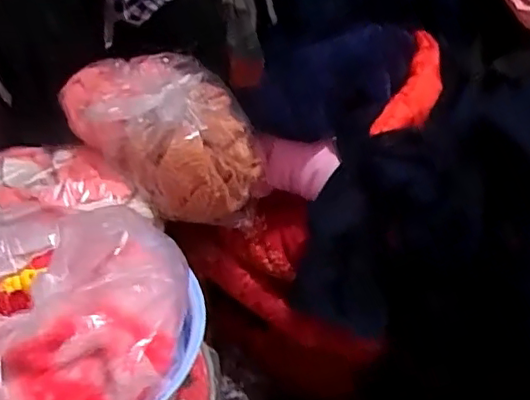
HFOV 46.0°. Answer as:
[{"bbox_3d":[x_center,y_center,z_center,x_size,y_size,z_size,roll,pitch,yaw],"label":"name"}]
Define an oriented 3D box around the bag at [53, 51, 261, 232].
[{"bbox_3d":[-0.111,-0.059,0.748,0.221,0.188,0.119,-12,38,-15],"label":"bag"}]

